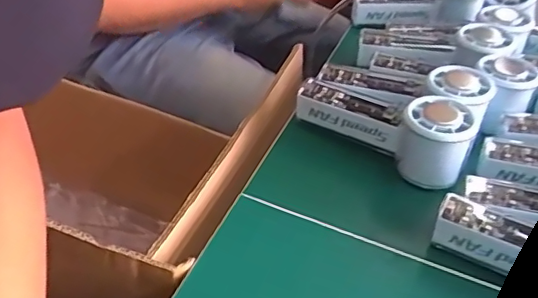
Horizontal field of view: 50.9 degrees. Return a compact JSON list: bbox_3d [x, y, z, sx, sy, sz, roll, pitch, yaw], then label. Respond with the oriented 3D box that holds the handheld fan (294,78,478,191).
[{"bbox_3d":[0.097,-0.026,0.483,0.151,0.061,0.050,30,45,22],"label":"handheld fan"}]

